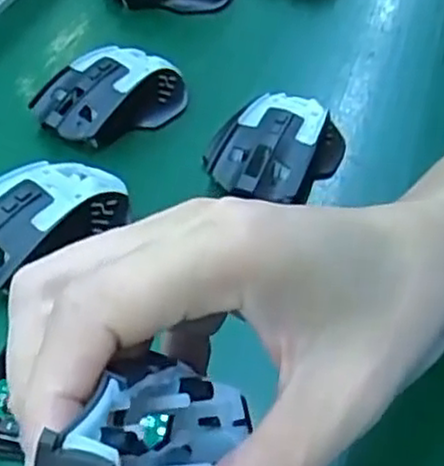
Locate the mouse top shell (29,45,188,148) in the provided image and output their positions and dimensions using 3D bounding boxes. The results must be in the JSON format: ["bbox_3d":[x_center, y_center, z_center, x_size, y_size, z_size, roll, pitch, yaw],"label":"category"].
[{"bbox_3d":[-0.072,-0.097,0.504,0.111,0.036,0.060,-27,54,-28],"label":"mouse top shell"}]

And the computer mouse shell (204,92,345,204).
[{"bbox_3d":[0.036,-0.060,0.482,0.070,0.037,0.103,33,51,24],"label":"computer mouse shell"}]

